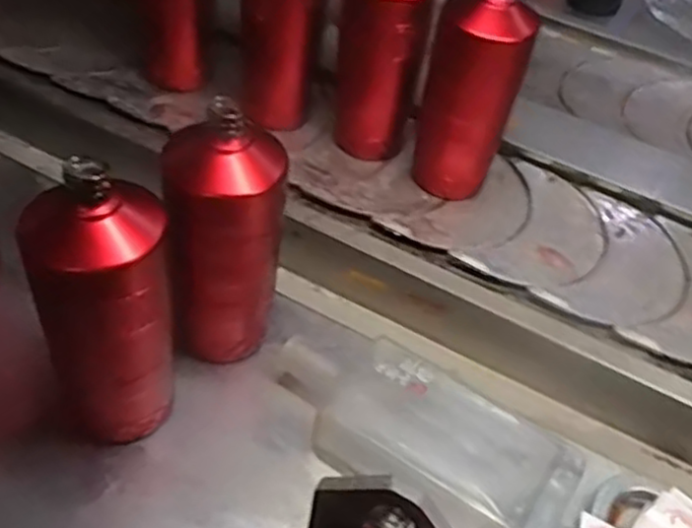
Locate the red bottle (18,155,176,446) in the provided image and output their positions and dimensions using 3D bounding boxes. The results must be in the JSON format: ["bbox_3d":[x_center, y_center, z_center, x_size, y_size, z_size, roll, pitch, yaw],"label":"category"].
[{"bbox_3d":[-0.143,0.034,0.448,0.076,0.203,0.059,-9,50,-14],"label":"red bottle"}]

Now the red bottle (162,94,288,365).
[{"bbox_3d":[-0.083,-0.016,0.508,0.074,0.188,0.062,-3,49,-9],"label":"red bottle"}]

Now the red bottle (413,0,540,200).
[{"bbox_3d":[0.113,-0.153,0.656,0.080,0.186,0.081,16,48,8],"label":"red bottle"}]

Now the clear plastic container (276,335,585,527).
[{"bbox_3d":[0.047,0.119,0.516,0.225,0.046,0.105,26,50,16],"label":"clear plastic container"}]

